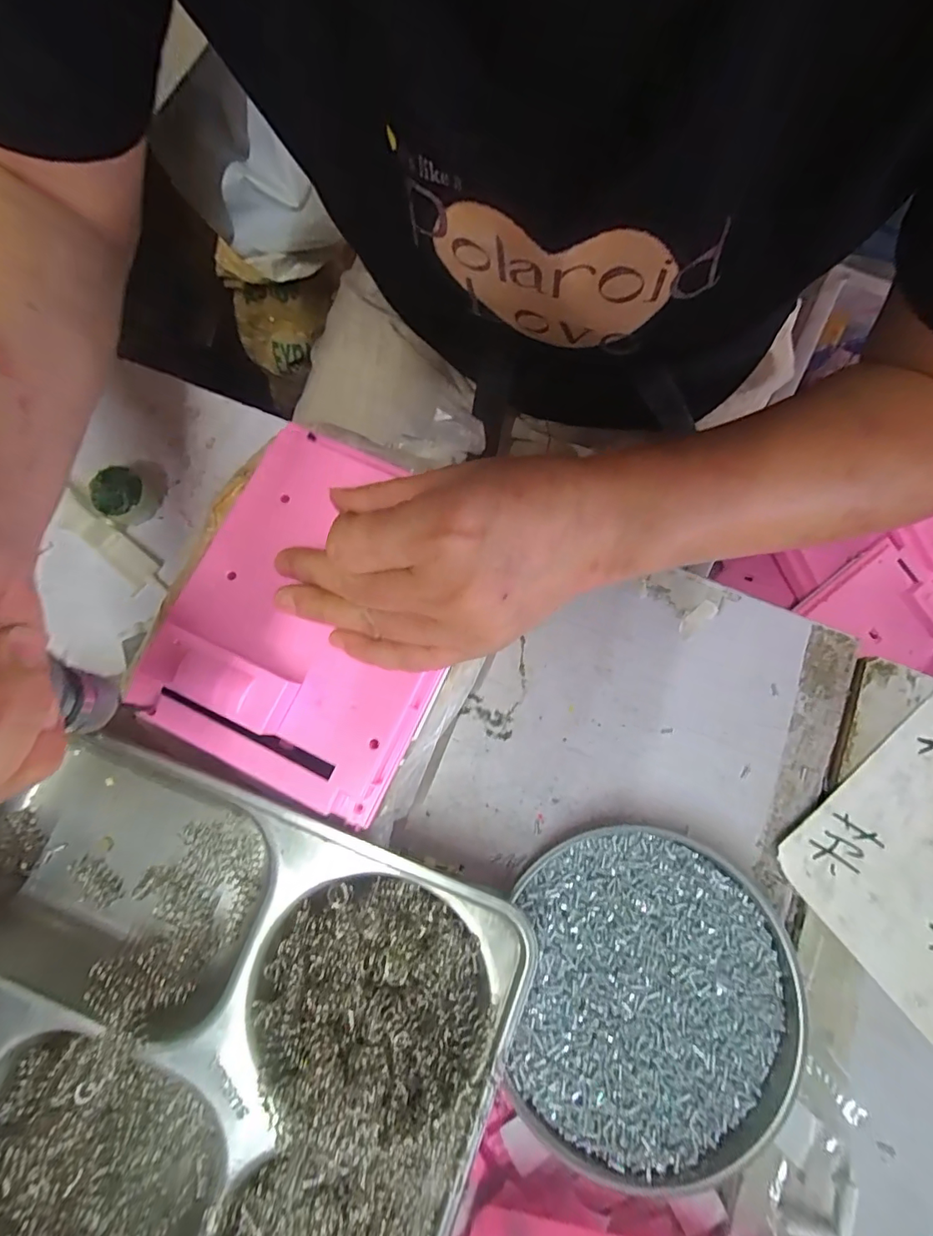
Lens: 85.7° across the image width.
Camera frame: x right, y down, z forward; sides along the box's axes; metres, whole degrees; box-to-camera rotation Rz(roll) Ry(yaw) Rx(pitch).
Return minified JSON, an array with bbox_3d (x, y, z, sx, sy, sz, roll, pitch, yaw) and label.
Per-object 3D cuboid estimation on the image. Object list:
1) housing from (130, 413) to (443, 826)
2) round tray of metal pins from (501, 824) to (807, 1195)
[{"bbox_3d":[-0.068,-0.007,0.228,0.126,0.024,0.155,24,77,6],"label":"housing"},{"bbox_3d":[0.084,0.170,0.231,0.122,0.021,0.132,0,75,0],"label":"round tray of metal pins"}]

